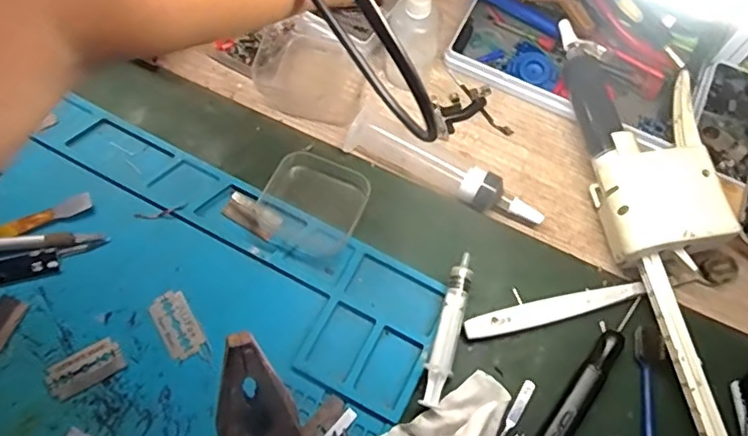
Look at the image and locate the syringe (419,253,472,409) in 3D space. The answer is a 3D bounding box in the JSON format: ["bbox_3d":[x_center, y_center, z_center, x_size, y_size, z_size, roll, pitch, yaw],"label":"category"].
[{"bbox_3d":[0.044,0.066,0.342,0.014,0.019,0.090,14,66,3],"label":"syringe"}]

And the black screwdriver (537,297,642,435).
[{"bbox_3d":[0.115,0.108,0.331,0.017,0.013,0.150,35,69,12],"label":"black screwdriver"}]

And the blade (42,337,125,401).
[{"bbox_3d":[-0.167,0.088,0.333,0.041,0.004,0.021,-28,78,-15],"label":"blade"}]

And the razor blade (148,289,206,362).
[{"bbox_3d":[-0.119,0.064,0.347,0.022,0.004,0.041,-30,71,-15],"label":"razor blade"}]

